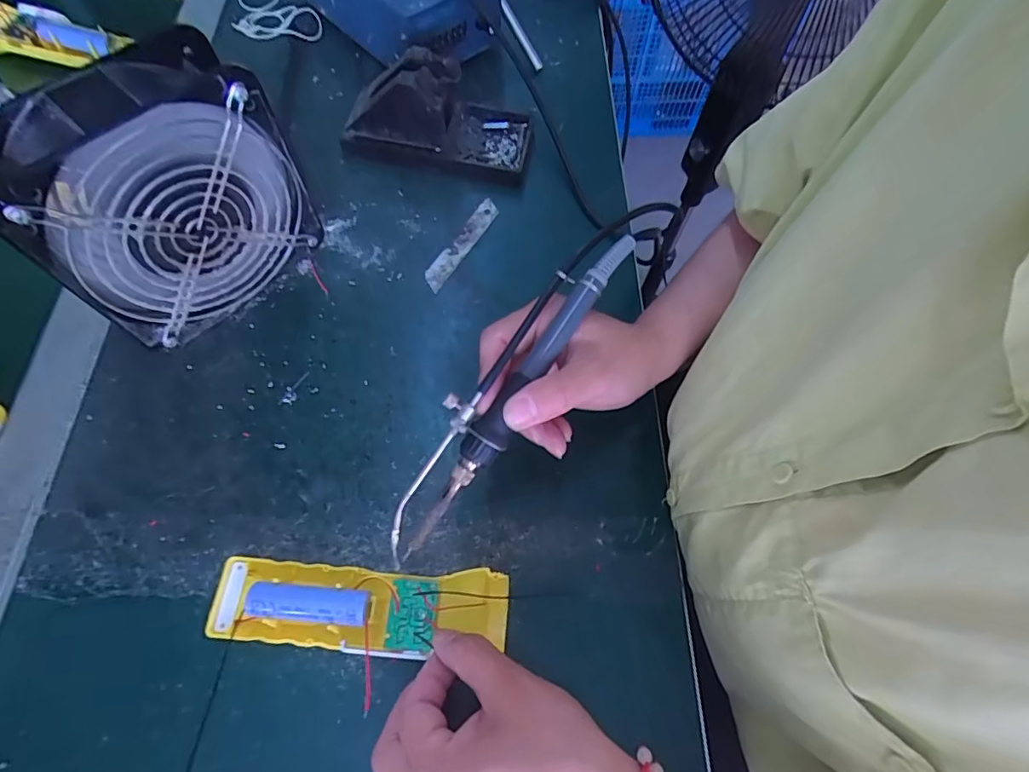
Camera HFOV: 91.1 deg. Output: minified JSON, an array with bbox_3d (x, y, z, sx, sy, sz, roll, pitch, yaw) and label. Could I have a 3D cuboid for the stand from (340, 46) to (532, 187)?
[{"bbox_3d":[-0.063,-0.234,0.427,0.155,0.071,0.079,11,66,3],"label":"stand"}]

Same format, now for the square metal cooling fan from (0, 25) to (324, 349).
[{"bbox_3d":[-0.209,-0.109,0.317,0.148,0.150,0.062,-39,72,-17],"label":"square metal cooling fan"}]

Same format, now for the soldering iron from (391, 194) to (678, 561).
[{"bbox_3d":[0.004,-0.011,0.266,0.032,0.019,0.233,35,85,13],"label":"soldering iron"}]

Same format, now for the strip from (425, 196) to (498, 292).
[{"bbox_3d":[-0.043,-0.116,0.412,0.018,0.004,0.097,34,69,-2],"label":"strip"}]

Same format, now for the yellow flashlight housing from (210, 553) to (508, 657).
[{"bbox_3d":[-0.086,0.122,0.280,0.162,0.024,0.044,2,64,1],"label":"yellow flashlight housing"}]

